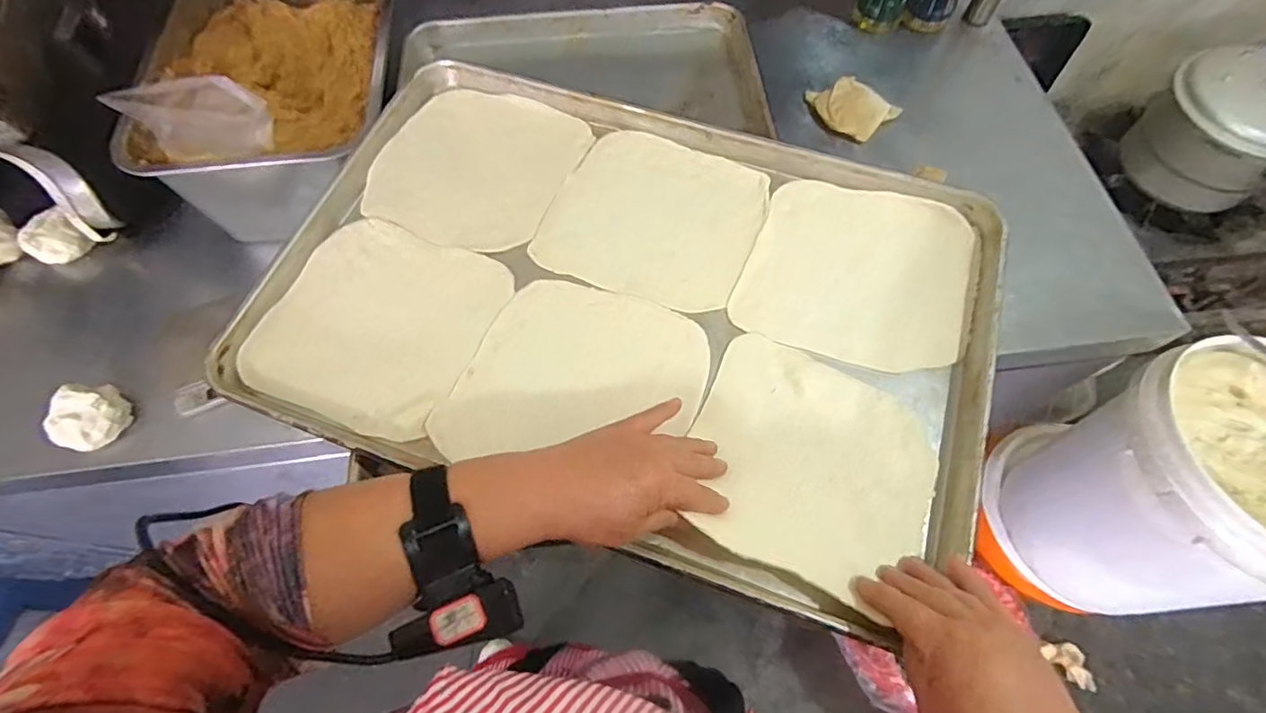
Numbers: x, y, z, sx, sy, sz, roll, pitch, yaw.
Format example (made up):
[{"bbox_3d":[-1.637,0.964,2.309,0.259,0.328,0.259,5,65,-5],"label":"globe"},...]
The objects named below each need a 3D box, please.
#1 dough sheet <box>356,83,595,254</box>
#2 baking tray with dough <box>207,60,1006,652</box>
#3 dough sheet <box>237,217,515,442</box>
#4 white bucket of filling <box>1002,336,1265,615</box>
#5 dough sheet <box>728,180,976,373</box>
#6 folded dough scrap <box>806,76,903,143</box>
[{"bbox_3d":[-0.154,-0.192,0.564,0.176,0.012,0.186,21,67,10],"label":"dough sheet"},{"bbox_3d":[-0.005,-0.056,0.503,0.592,0.032,0.402,18,66,9],"label":"baking tray with dough"},{"bbox_3d":[-0.223,-0.030,0.503,0.183,0.010,0.182,20,66,10],"label":"dough sheet"},{"bbox_3d":[0.768,0.184,0.800,0.299,0.338,0.296,0,65,0],"label":"white bucket of filling"},{"bbox_3d":[0.203,-0.078,0.517,0.191,0.005,0.180,17,68,8],"label":"dough sheet"},{"bbox_3d":[0.293,-0.339,0.767,0.112,0.028,0.076,37,70,16],"label":"folded dough scrap"}]

